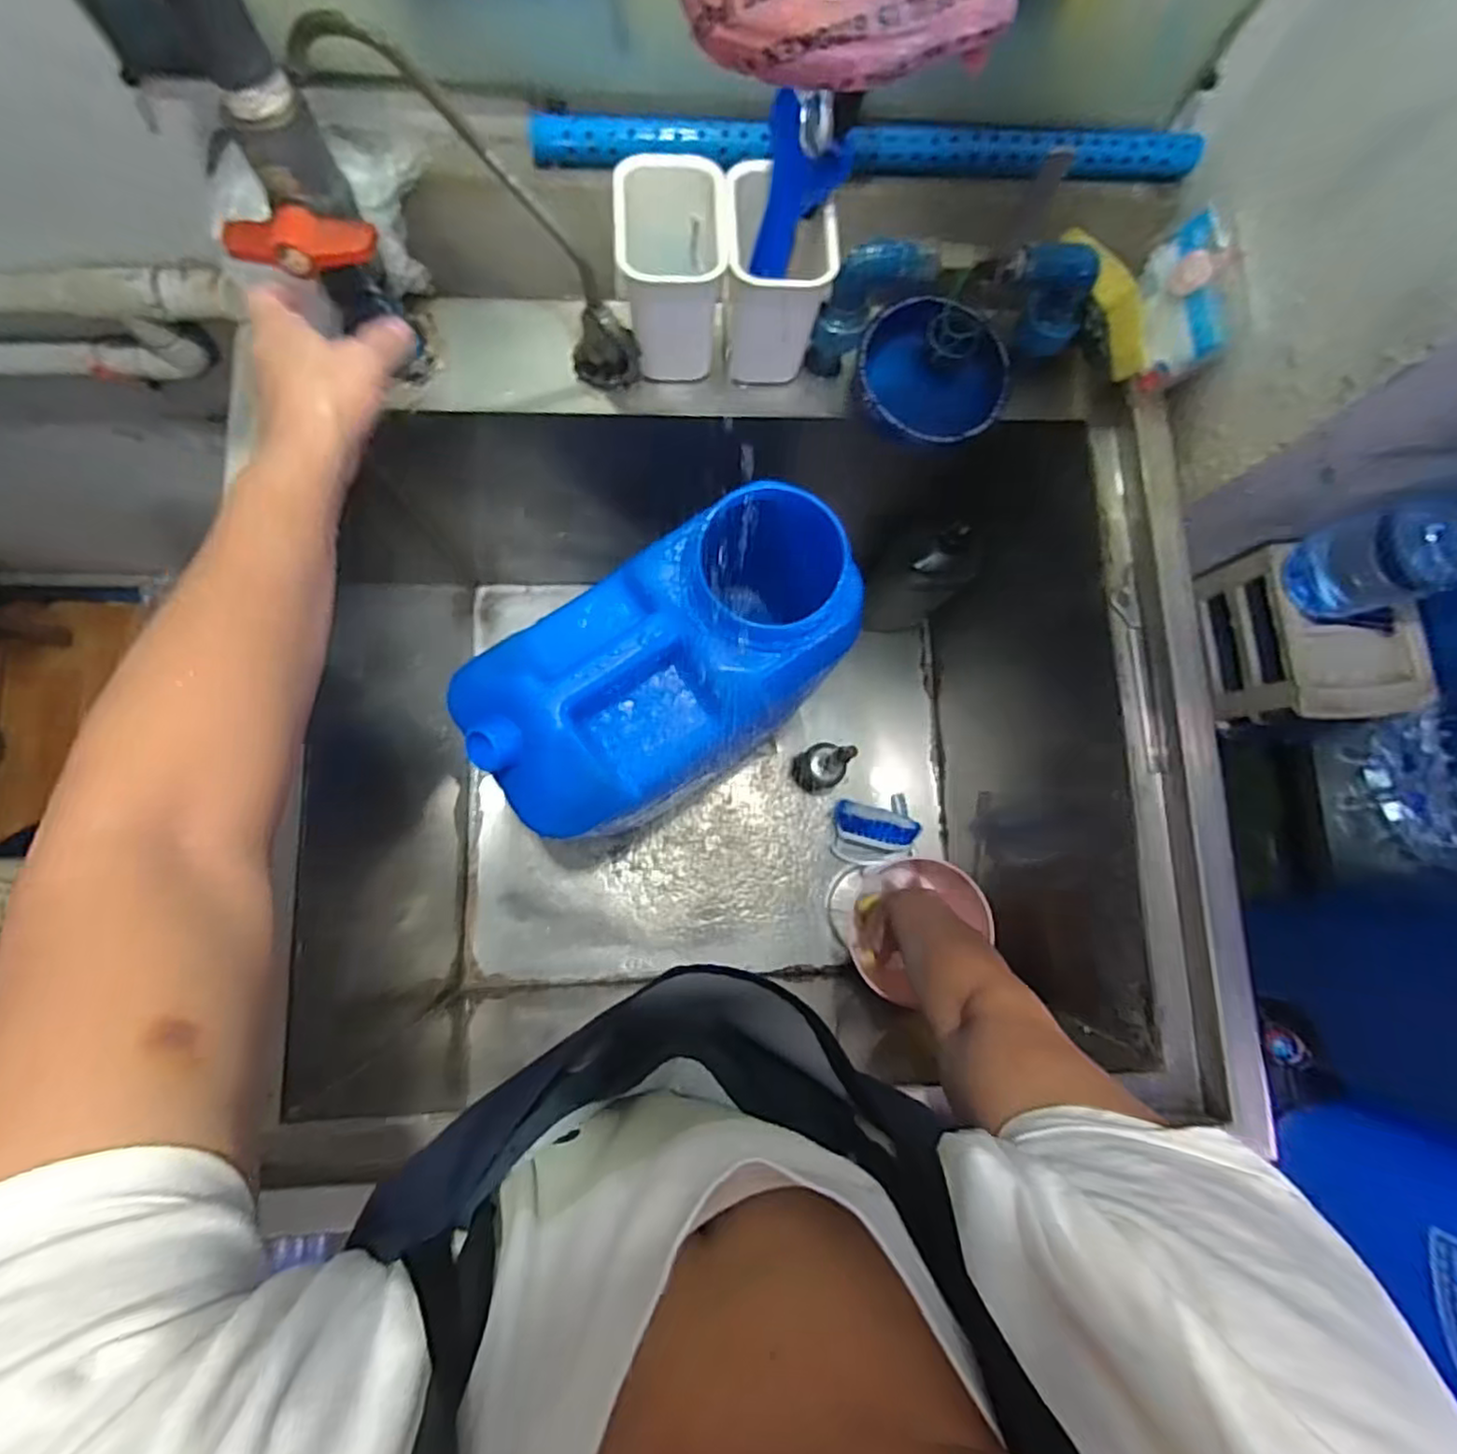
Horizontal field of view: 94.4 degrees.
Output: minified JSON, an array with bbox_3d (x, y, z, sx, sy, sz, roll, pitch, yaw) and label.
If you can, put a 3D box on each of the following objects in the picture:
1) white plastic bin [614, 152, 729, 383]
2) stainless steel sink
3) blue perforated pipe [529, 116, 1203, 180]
[{"bbox_3d":[-0.041,-0.322,0.485,0.074,0.112,0.081,-1,82,-5],"label":"white plastic bin"},{"bbox_3d":[-0.002,0.000,0.698,0.699,0.456,0.666,1,82,-4],"label":"stainless steel sink"},{"bbox_3d":[0.106,-0.421,0.491,0.479,0.023,0.024,-2,82,-5],"label":"blue perforated pipe"}]

